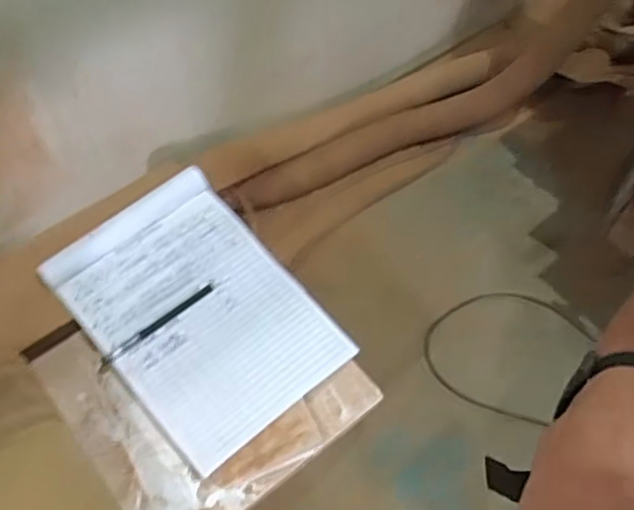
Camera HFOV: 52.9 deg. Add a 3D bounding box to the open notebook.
[{"bbox_3d":[-0.129,0.056,0.700,0.216,0.014,0.297,-36,72,-25],"label":"open notebook"}]

